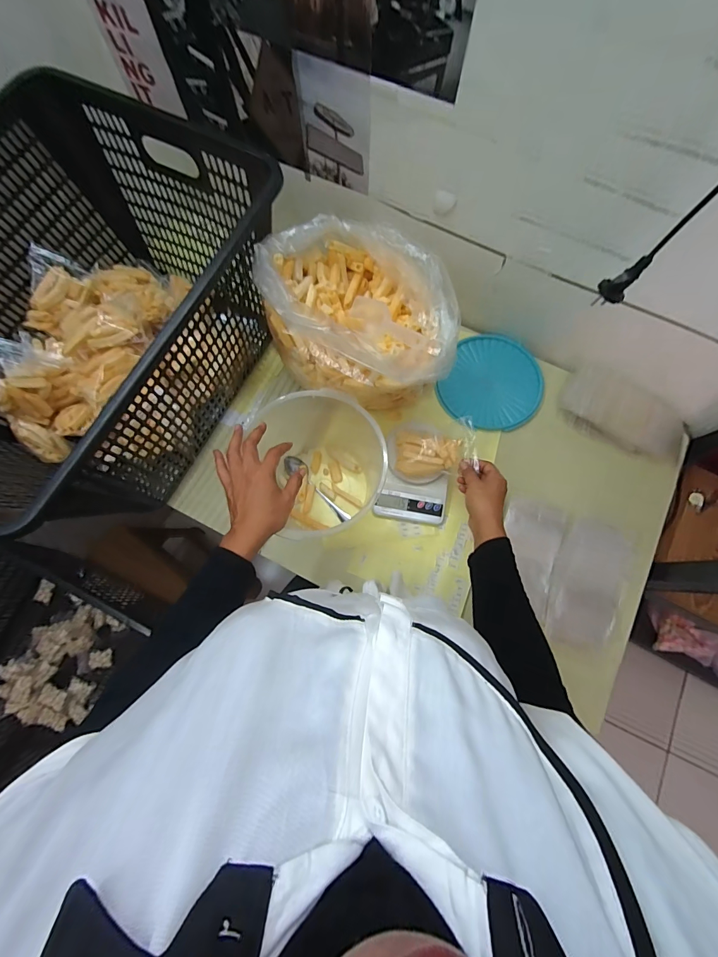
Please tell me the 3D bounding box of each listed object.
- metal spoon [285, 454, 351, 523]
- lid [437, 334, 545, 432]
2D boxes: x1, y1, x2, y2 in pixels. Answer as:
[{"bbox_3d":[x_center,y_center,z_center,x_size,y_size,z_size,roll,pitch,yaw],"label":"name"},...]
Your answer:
[{"bbox_3d":[-0.077,0.022,0.694,0.034,0.023,0.162,-45,98,-11],"label":"metal spoon"},{"bbox_3d":[0.273,-0.195,0.761,0.186,0.019,0.203,0,76,-1],"label":"lid"}]

